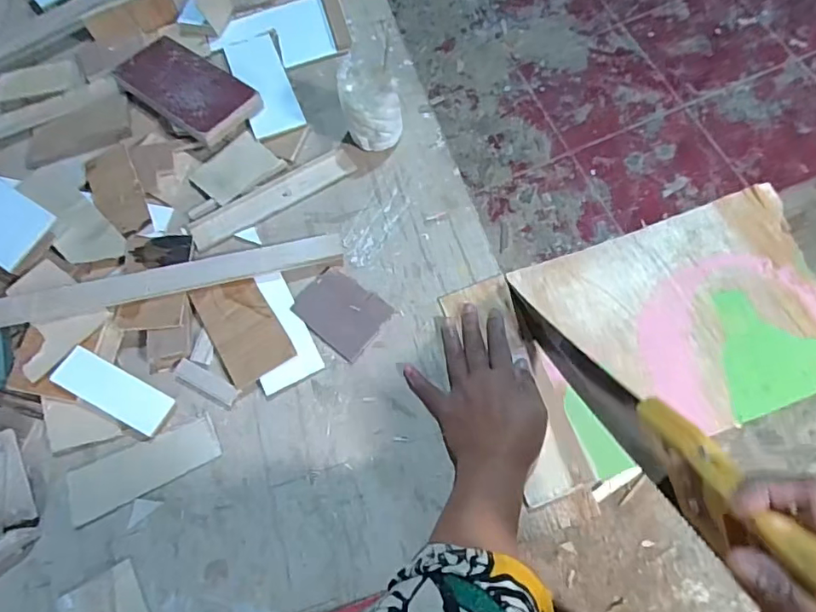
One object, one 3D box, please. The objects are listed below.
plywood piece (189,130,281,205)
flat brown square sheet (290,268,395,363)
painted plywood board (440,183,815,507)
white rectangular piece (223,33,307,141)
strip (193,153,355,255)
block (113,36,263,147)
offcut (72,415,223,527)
[{"bbox_3d":[-0.211,-0.166,0.649,0.089,0.008,0.071,-43,69,-9],"label":"plywood piece"},{"bbox_3d":[-0.072,0.005,0.571,0.091,0.004,0.071,36,77,19],"label":"flat brown square sheet"},{"bbox_3d":[0.245,0.025,0.531,0.350,0.014,0.216,-19,68,-5],"label":"painted plywood board"},{"bbox_3d":[-0.187,-0.289,0.689,0.064,0.009,0.170,-23,68,-1],"label":"white rectangular piece"},{"bbox_3d":[-0.159,-0.128,0.630,0.204,0.006,0.041,-31,68,-5],"label":"strip"},{"bbox_3d":[-0.279,-0.275,0.675,0.193,0.029,0.090,37,78,19],"label":"block"},{"bbox_3d":[-0.264,0.161,0.536,0.152,0.009,0.052,-26,68,-3],"label":"offcut"}]

